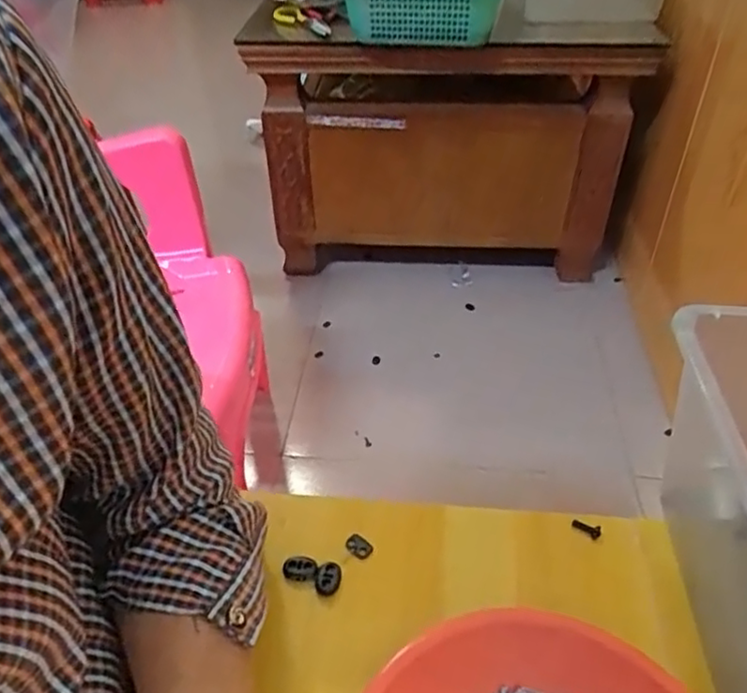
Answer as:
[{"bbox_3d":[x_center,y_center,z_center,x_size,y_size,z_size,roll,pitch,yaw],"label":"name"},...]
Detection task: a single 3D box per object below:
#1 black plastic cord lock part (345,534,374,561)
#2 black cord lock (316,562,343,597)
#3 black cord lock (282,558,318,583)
[{"bbox_3d":[-0.010,0.134,0.434,0.018,0.004,0.012,24,48,28],"label":"black plastic cord lock part"},{"bbox_3d":[-0.029,0.148,0.413,0.015,0.006,0.020,10,43,15],"label":"black cord lock"},{"bbox_3d":[-0.047,0.144,0.420,0.022,0.005,0.014,8,42,12],"label":"black cord lock"}]

